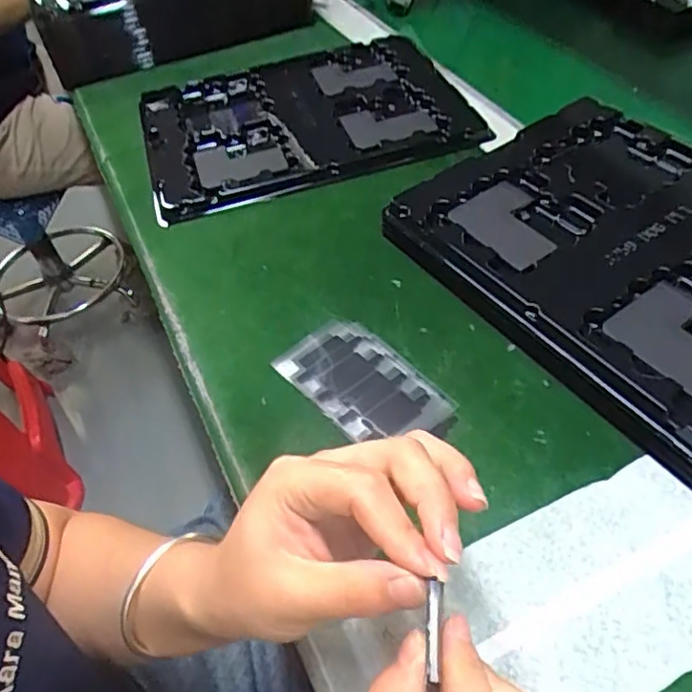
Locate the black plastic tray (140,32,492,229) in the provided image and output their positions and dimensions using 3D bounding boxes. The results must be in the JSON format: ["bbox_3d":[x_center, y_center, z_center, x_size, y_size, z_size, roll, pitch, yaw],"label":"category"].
[{"bbox_3d":[-0.039,-0.222,0.598,0.307,0.030,0.210,-20,51,-9],"label":"black plastic tray"}]

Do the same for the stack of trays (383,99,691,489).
[{"bbox_3d":[0.197,-0.062,0.421,0.215,0.044,0.303,-31,53,-17],"label":"stack of trays"}]

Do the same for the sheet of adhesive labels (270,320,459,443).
[{"bbox_3d":[0.010,0.022,0.385,0.062,0.004,0.106,-38,56,-22],"label":"sheet of adhesive labels"}]

